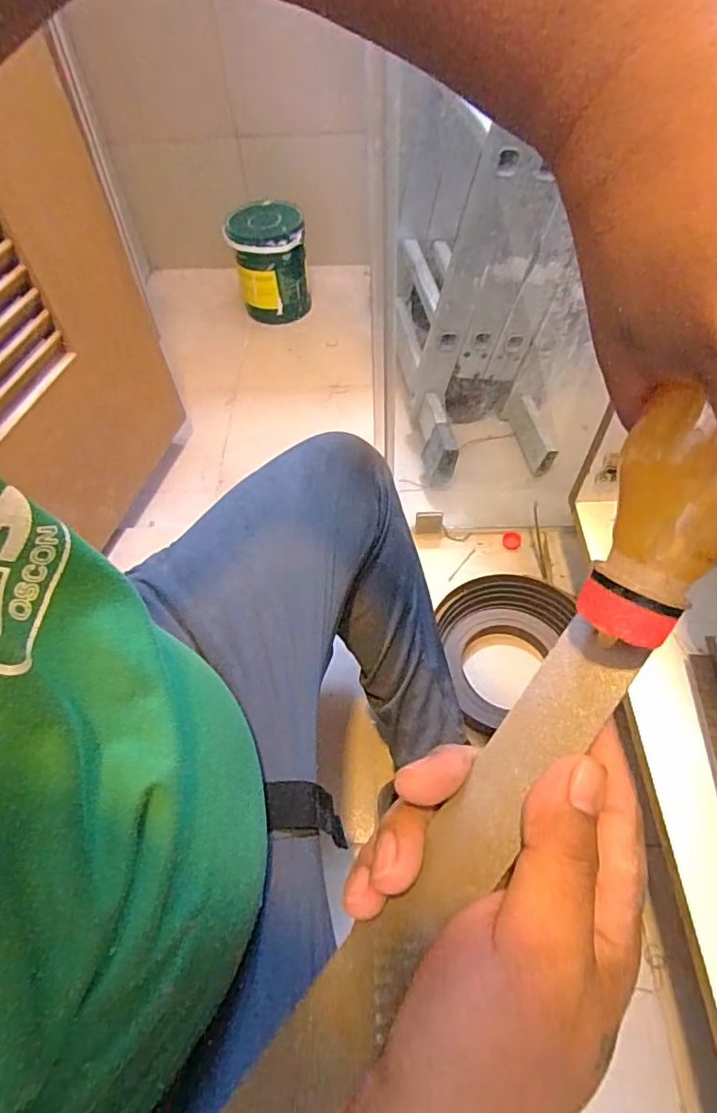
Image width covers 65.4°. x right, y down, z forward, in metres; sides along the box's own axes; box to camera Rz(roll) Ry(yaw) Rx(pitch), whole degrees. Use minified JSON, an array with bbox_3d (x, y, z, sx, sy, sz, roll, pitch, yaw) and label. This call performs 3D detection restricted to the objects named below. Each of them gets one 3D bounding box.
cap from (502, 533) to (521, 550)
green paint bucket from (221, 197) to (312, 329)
[{"bbox_3d":[0.258,-0.024,0.939,0.028,0.016,0.030,-1,55,2],"label":"cap"},{"bbox_3d":[-0.201,-0.664,1.296,0.165,0.226,0.149,-9,55,-3],"label":"green paint bucket"}]

